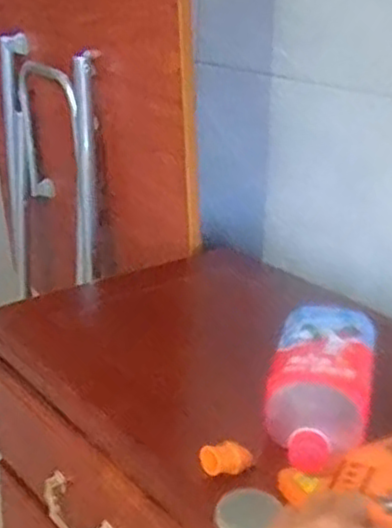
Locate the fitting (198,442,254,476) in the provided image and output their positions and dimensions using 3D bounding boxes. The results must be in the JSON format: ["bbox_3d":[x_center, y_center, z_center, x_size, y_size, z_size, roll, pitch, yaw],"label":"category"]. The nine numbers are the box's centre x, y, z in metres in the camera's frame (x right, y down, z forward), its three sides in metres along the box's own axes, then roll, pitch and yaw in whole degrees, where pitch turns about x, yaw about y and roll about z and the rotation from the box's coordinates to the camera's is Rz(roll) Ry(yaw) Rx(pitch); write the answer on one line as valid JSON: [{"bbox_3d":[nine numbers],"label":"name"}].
[{"bbox_3d":[0.026,0.165,0.623,0.044,0.022,0.021,1,22,-3],"label":"fitting"}]

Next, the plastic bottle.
[{"bbox_3d":[0.114,0.121,0.691,0.095,0.088,0.208,7,22,12],"label":"plastic bottle"}]

